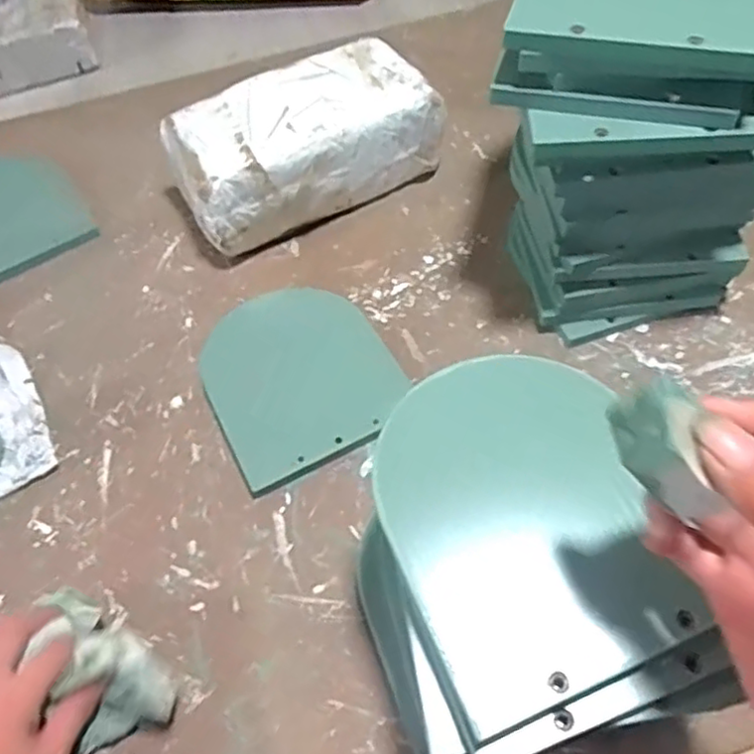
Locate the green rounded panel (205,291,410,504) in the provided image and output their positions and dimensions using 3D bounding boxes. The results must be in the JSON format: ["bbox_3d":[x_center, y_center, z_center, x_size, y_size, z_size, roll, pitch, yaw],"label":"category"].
[{"bbox_3d":[-0.067,-0.005,0.563,0.147,0.013,0.178,-25,58,-13],"label":"green rounded panel"}]

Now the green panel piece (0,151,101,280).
[{"bbox_3d":[-0.376,-0.168,0.681,0.140,0.016,0.168,-30,59,-16],"label":"green panel piece"}]

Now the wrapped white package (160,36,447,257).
[{"bbox_3d":[-0.067,-0.214,0.644,0.243,0.111,0.114,-29,59,-16],"label":"wrapped white package"}]

